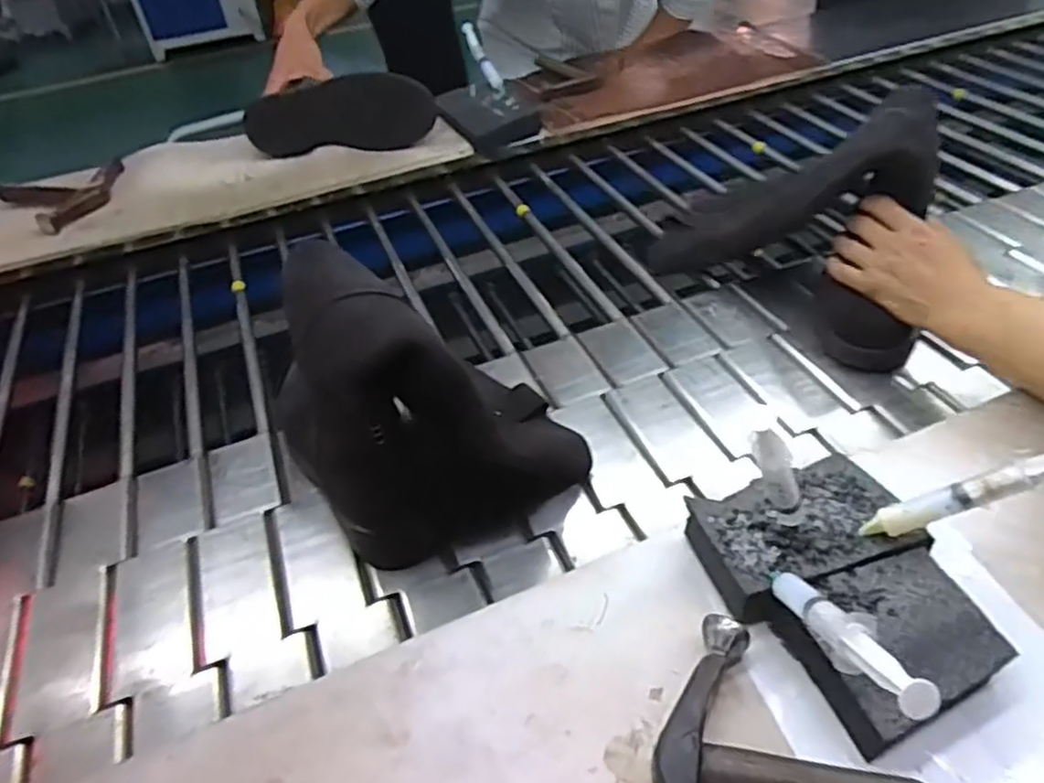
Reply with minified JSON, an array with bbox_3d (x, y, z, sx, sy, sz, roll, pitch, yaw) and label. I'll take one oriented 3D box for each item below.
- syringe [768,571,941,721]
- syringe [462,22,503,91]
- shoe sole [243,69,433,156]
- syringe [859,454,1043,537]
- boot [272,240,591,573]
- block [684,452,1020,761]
[{"bbox_3d":[0.154,0.116,0.344,0.018,0.021,0.137,-8,5,-2],"label":"syringe"},{"bbox_3d":[-0.065,-0.529,1.121,0.024,0.017,0.164,-16,61,-11],"label":"syringe"},{"bbox_3d":[-0.250,-0.384,0.986,0.251,0.100,0.033,-7,41,-1],"label":"shoe sole"},{"bbox_3d":[0.264,0.056,0.408,0.136,0.015,0.018,-32,31,31],"label":"syringe"},{"bbox_3d":[-0.061,0.003,0.544,0.207,0.210,0.129,-17,44,-11],"label":"boot"},{"bbox_3d":[0.198,0.116,0.438,0.126,0.039,0.166,-24,46,-18],"label":"block"}]

